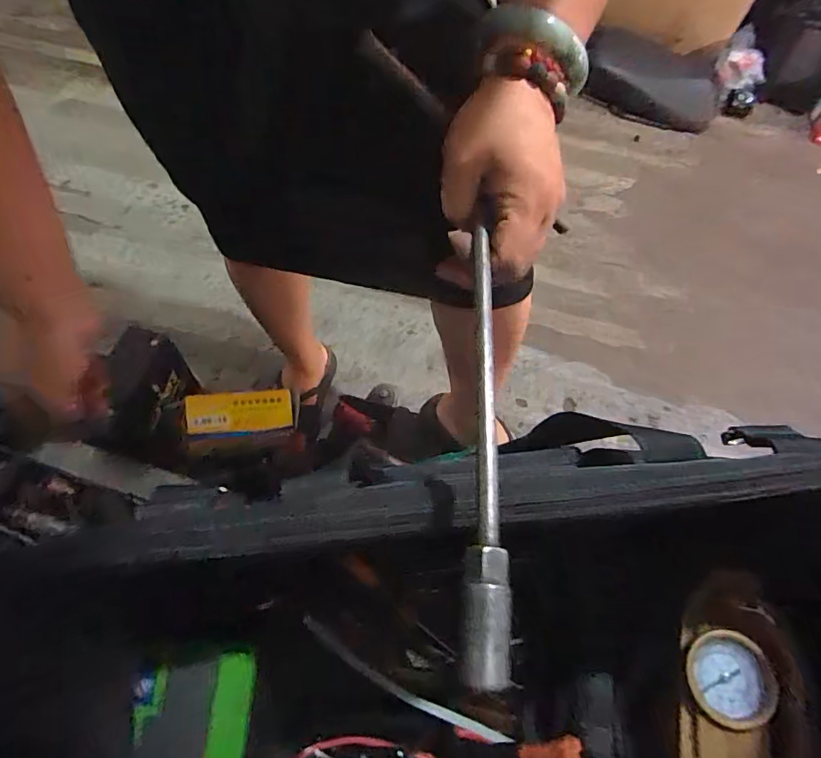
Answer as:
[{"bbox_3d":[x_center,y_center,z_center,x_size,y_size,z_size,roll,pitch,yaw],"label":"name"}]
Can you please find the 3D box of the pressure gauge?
[{"bbox_3d":[0.206,0.194,0.326,0.049,0.019,0.055,13,61,3],"label":"pressure gauge"}]

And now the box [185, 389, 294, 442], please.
[{"bbox_3d":[-0.254,0.052,0.749,0.149,0.032,0.064,-5,60,-27],"label":"box"}]

